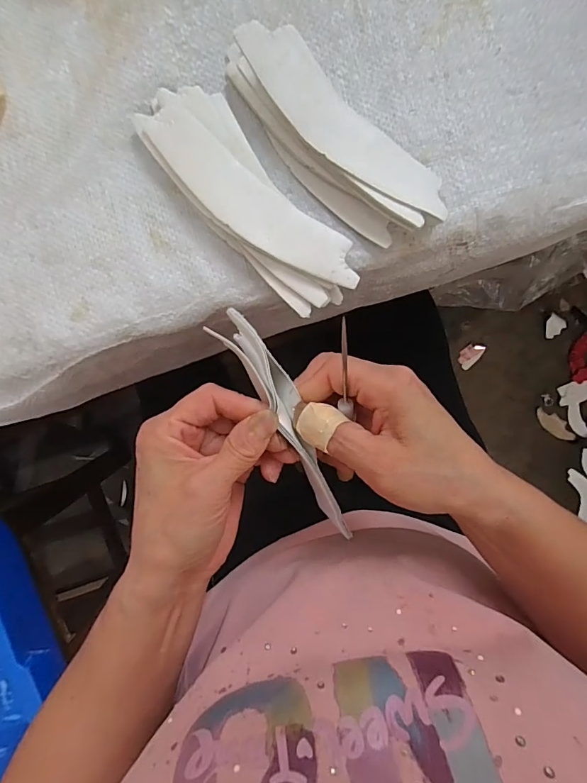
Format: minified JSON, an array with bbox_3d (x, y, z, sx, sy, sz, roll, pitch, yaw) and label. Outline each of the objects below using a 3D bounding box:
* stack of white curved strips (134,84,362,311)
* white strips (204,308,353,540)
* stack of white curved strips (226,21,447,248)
[{"bbox_3d":[-0.029,-0.119,0.261,0.053,0.019,0.162,-41,90,2],"label":"stack of white curved strips"},{"bbox_3d":[0.001,0.027,0.233,0.024,0.019,0.153,-25,107,2],"label":"white strips"},{"bbox_3d":[0.024,-0.156,0.256,0.056,0.028,0.154,-43,90,2],"label":"stack of white curved strips"}]

